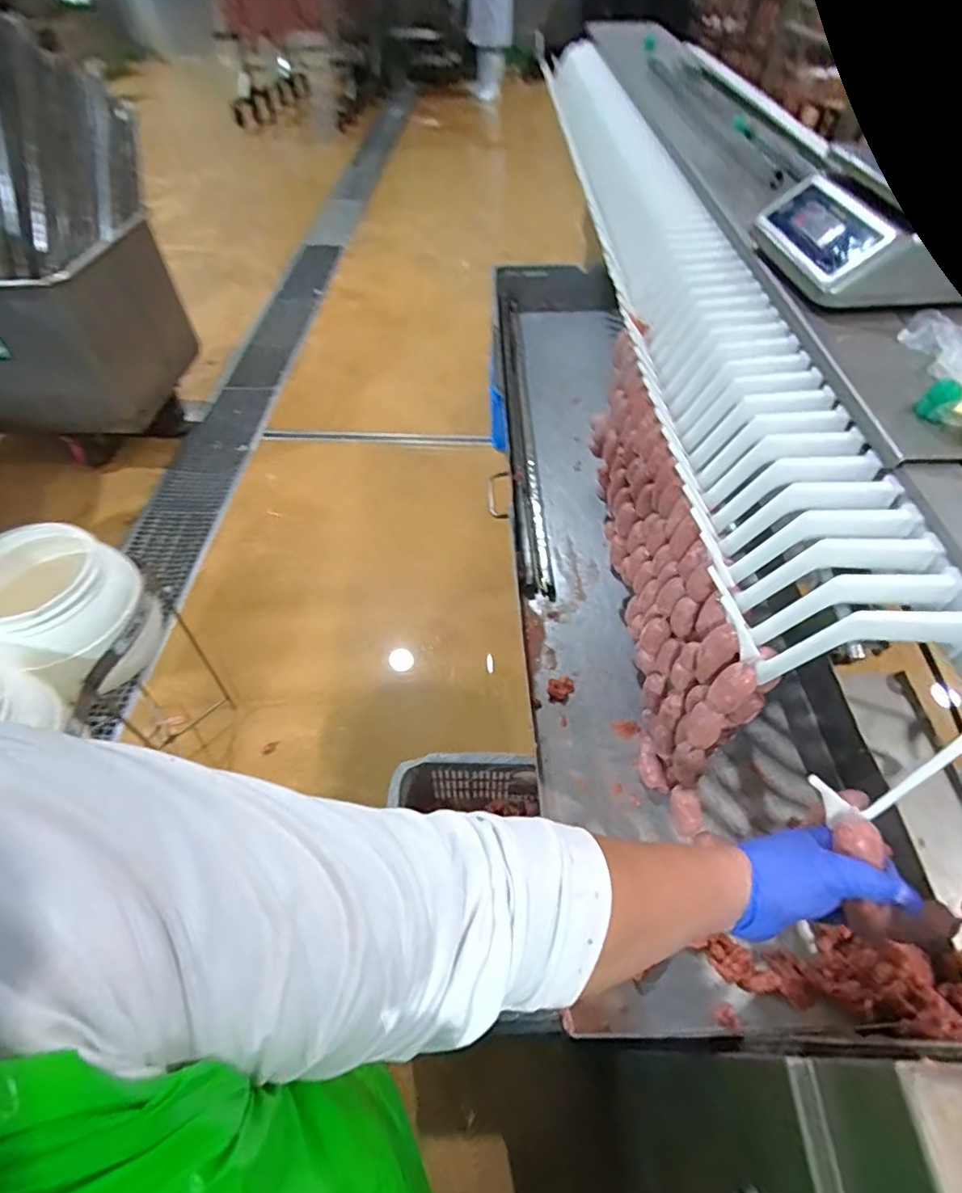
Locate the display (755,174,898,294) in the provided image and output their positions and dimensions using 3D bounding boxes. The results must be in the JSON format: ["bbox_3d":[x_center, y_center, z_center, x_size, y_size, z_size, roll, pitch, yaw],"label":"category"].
[{"bbox_3d":[0.432,-0.473,0.729,0.018,0.087,0.221,27,40,-38],"label":"display"}]

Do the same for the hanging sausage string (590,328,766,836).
[{"bbox_3d":[0.234,-0.064,0.796,0.062,0.316,0.685,-2,51,-2],"label":"hanging sausage string"}]

